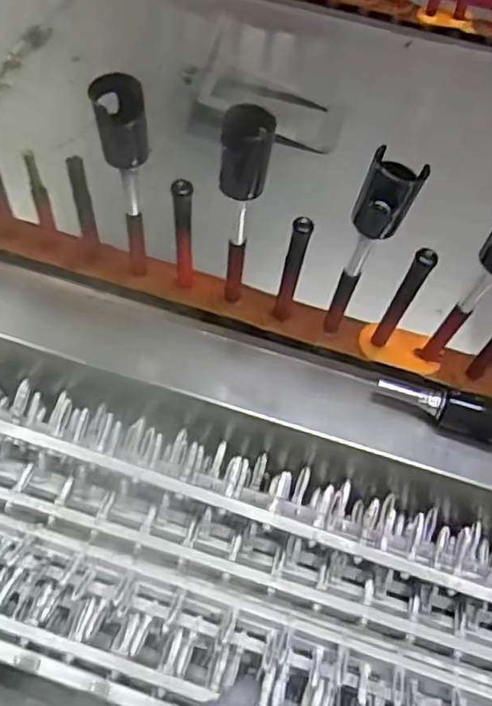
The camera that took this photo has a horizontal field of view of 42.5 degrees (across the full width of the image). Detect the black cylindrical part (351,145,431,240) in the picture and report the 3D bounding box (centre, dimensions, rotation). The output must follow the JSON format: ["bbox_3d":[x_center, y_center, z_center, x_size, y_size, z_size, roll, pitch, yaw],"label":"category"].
[{"bbox_3d":[0.115,-0.127,0.507,0.041,0.069,0.034,36,52,12],"label":"black cylindrical part"}]

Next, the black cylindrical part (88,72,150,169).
[{"bbox_3d":[-0.105,-0.197,0.534,0.040,0.071,0.036,-10,58,-8],"label":"black cylindrical part"}]

